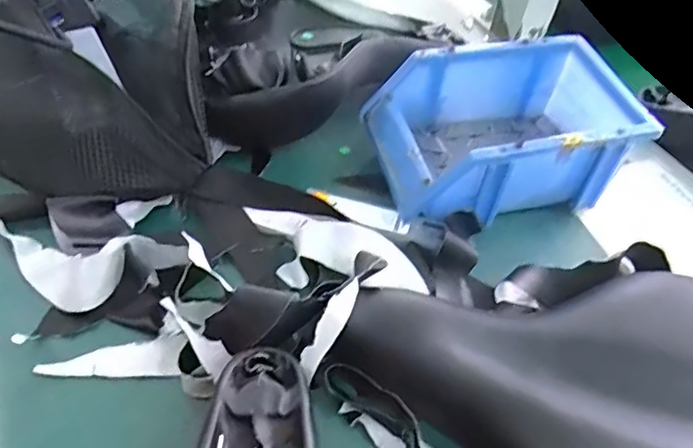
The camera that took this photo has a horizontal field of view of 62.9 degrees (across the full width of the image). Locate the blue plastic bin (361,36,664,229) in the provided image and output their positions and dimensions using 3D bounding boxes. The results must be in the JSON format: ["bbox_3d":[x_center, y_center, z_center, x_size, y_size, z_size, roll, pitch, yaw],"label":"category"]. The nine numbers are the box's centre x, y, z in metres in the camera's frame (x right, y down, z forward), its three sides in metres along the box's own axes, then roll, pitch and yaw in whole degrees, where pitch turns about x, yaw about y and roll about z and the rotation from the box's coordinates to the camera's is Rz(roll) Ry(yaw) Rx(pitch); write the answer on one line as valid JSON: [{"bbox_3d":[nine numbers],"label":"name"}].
[{"bbox_3d":[0.113,-0.071,0.425,0.177,0.072,0.124,-9,51,-13],"label":"blue plastic bin"}]

